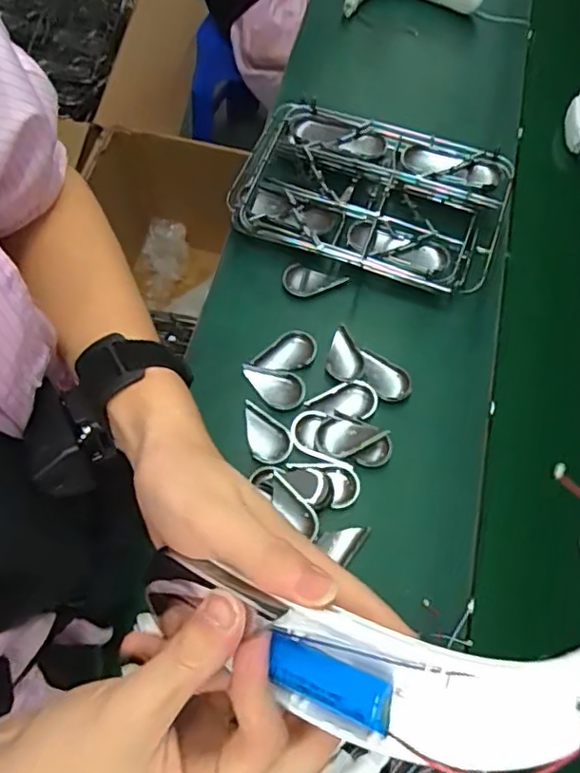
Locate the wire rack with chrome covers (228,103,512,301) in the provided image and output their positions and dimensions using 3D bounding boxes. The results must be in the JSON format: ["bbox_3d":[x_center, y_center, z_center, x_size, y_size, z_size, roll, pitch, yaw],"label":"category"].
[{"bbox_3d":[0.106,-0.254,0.833,0.353,0.076,0.229,19,66,8],"label":"wire rack with chrome covers"}]

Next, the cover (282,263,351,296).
[{"bbox_3d":[0.031,-0.141,0.818,0.082,0.013,0.048,15,65,6],"label":"cover"}]

